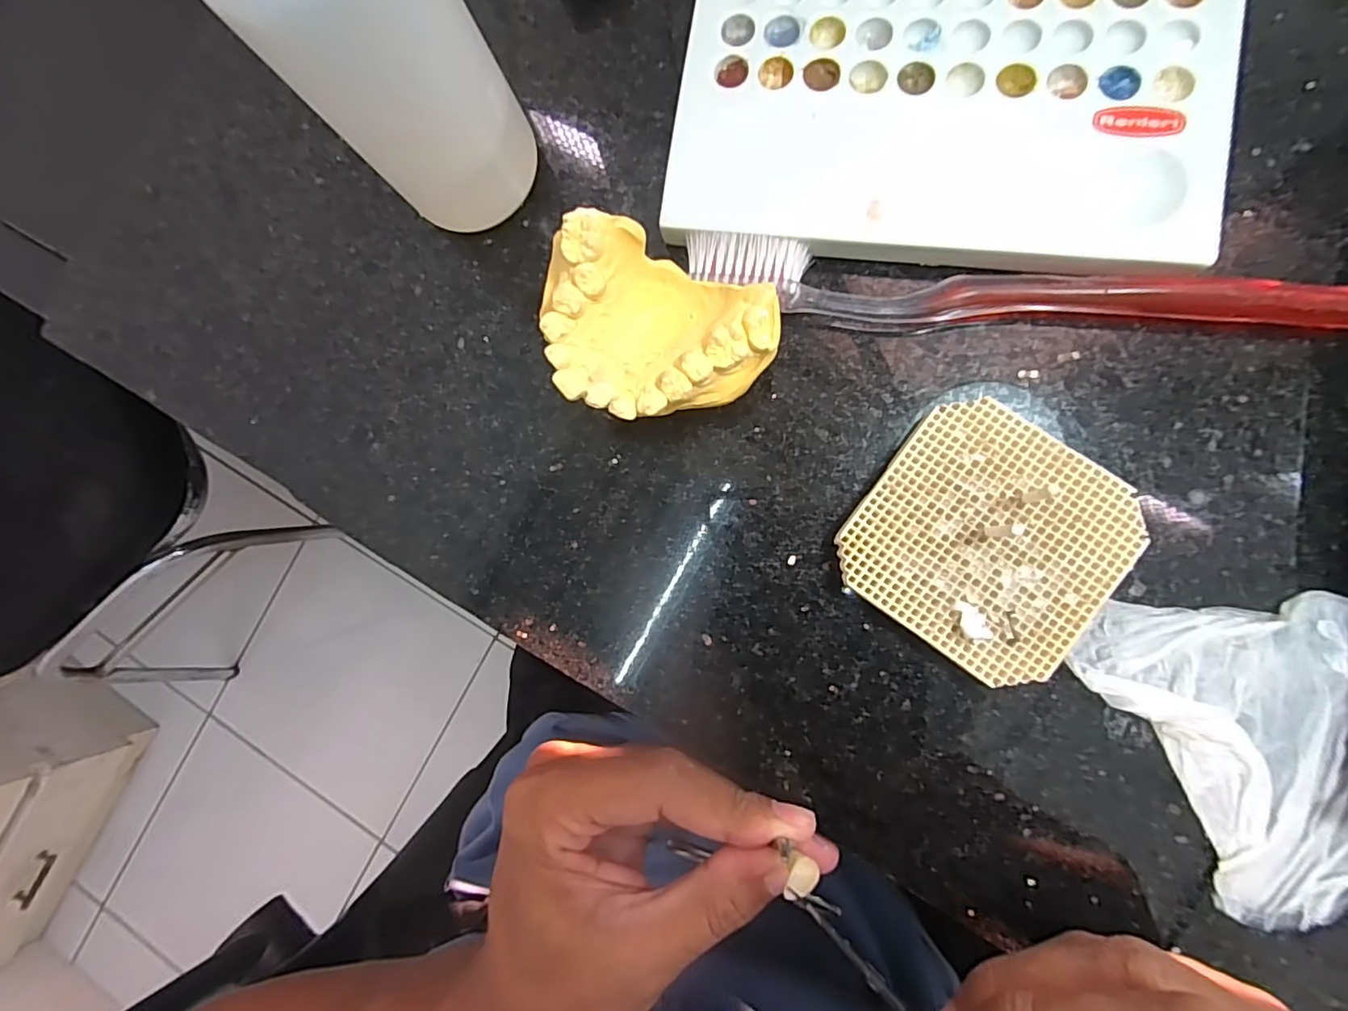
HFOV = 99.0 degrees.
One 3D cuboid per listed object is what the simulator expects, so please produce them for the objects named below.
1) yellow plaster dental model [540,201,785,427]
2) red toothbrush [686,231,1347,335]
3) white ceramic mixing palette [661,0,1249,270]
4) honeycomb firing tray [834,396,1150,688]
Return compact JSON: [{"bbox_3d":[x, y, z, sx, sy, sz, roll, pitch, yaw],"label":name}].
[{"bbox_3d":[-0.004,-0.047,0.167,0.062,0.037,0.048,19,89,8],"label":"yellow plaster dental model"},{"bbox_3d":[0.095,-0.060,0.166,0.183,0.012,0.021,8,88,8],"label":"red toothbrush"},{"bbox_3d":[0.078,-0.121,0.172,0.150,0.012,0.096,8,88,8],"label":"white ceramic mixing palette"},{"bbox_3d":[0.087,0.010,0.163,0.064,0.011,0.064,36,92,8],"label":"honeycomb firing tray"}]

